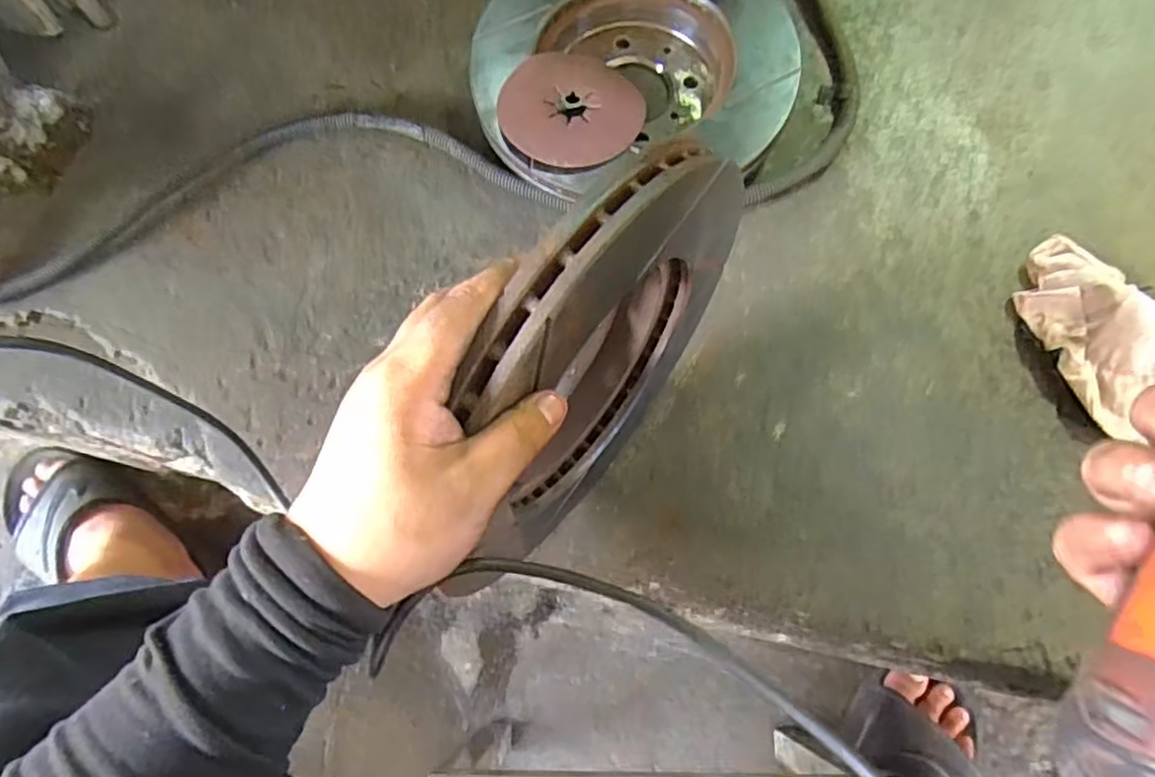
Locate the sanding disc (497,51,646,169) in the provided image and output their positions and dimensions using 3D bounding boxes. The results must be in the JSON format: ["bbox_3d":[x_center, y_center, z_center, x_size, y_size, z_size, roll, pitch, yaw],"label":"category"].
[{"bbox_3d":[-0.004,-0.213,0.521,0.108,0.006,0.093,-13,81,-11],"label":"sanding disc"}]

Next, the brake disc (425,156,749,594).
[{"bbox_3d":[0.009,-0.019,0.343,0.042,0.210,0.211,34,76,11],"label":"brake disc"}]

